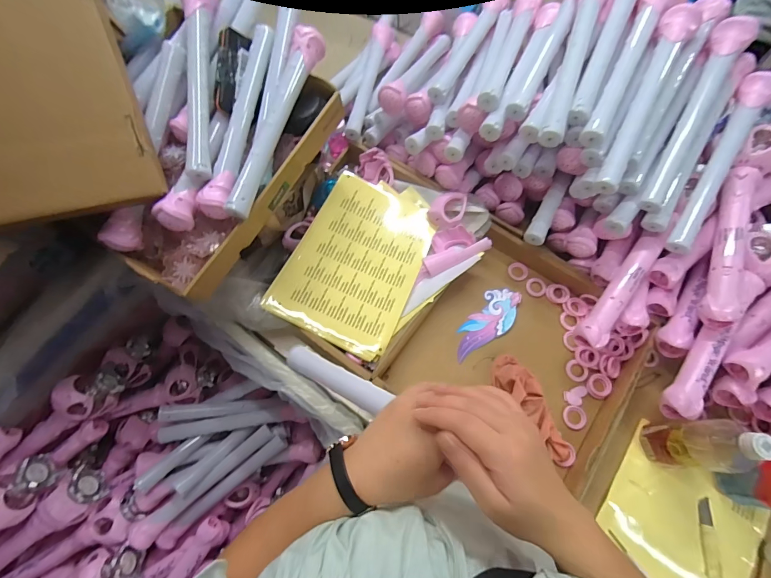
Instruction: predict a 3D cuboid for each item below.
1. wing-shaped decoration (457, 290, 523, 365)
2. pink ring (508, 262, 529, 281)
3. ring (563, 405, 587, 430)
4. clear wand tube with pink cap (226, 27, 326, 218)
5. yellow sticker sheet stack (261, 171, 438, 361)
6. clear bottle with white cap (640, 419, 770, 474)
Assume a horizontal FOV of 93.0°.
[{"bbox_3d":[0.189,0.066,0.678,0.070,0.011,0.163,36,75,14],"label":"wing-shaped decoration"},{"bbox_3d":[0.260,-0.035,0.717,0.035,0.010,0.039,-41,73,-12],"label":"pink ring"},{"bbox_3d":[0.318,0.216,0.615,0.037,0.005,0.038,-1,70,2],"label":"ring"},{"bbox_3d":[-0.163,-0.248,0.533,0.044,0.064,0.307,18,72,9],"label":"clear wand tube with pink cap"},{"bbox_3d":[-0.048,-0.059,0.671,0.223,0.034,0.318,23,72,10],"label":"yellow sticker sheet stack"},{"bbox_3d":[0.442,0.220,0.518,0.057,0.186,0.066,2,70,3],"label":"clear bottle with white cap"}]

